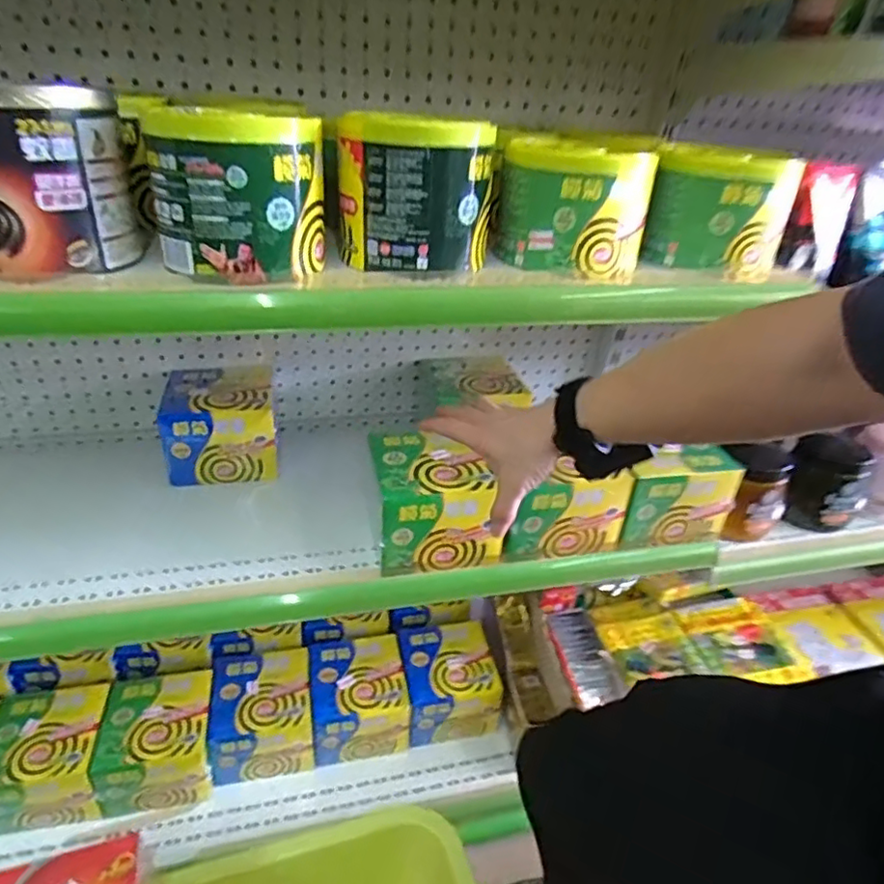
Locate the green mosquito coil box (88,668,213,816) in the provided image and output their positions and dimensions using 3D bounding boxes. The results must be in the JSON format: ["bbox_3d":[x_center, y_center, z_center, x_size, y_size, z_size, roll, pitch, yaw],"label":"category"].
[{"bbox_3d":[-0.391,0.405,0.858,0.134,0.113,0.152,-5,32,-13],"label":"green mosquito coil box"}]

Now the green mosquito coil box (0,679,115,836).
[{"bbox_3d":[-0.521,0.411,0.825,0.134,0.109,0.153,-3,32,-10],"label":"green mosquito coil box"}]

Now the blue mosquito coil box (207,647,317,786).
[{"bbox_3d":[-0.260,0.388,0.899,0.135,0.100,0.145,-6,32,-14],"label":"blue mosquito coil box"}]

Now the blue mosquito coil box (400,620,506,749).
[{"bbox_3d":[0.007,0.373,0.965,0.133,0.115,0.140,-5,32,-12],"label":"blue mosquito coil box"}]

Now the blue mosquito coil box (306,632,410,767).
[{"bbox_3d":[-0.125,0.381,0.930,0.136,0.097,0.140,-5,32,-13],"label":"blue mosquito coil box"}]

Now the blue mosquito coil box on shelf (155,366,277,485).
[{"bbox_3d":[-0.292,-0.028,0.818,0.129,0.102,0.142,-6,32,-14],"label":"blue mosquito coil box on shelf"}]

